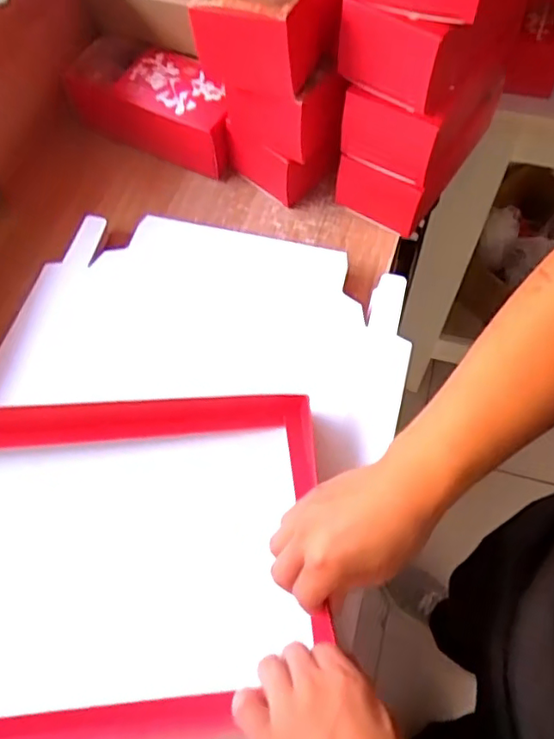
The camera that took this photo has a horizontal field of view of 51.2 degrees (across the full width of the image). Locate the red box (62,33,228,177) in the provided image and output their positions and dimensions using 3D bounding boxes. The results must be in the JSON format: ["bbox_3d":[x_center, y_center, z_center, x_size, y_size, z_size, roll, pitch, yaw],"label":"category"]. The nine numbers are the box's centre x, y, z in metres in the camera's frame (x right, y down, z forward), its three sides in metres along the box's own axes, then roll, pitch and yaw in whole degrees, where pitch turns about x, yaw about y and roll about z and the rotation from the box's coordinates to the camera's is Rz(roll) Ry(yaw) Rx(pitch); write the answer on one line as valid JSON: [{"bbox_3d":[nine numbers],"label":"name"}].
[{"bbox_3d":[-0.124,-0.295,0.638,0.197,0.077,0.093,23,67,13],"label":"red box"}]

